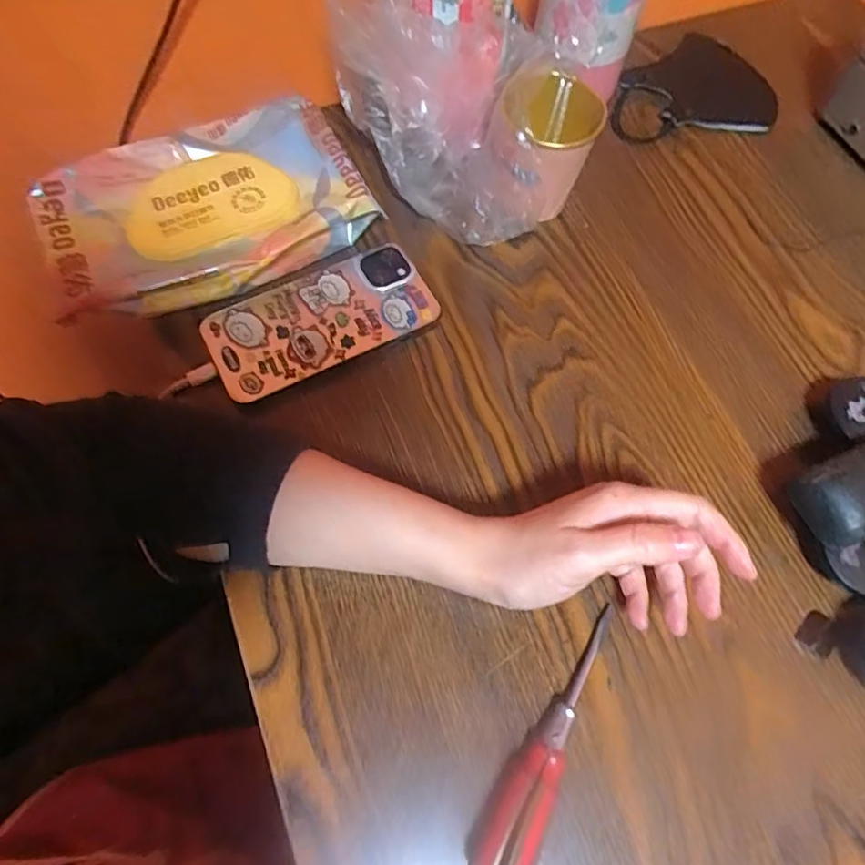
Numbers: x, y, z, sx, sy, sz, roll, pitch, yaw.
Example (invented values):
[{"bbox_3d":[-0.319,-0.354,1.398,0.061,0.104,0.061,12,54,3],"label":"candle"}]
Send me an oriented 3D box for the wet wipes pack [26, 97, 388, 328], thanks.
[{"bbox_3d":[-0.155,-0.153,0.397,0.208,0.047,0.136,-24,69,-9],"label":"wet wipes pack"}]

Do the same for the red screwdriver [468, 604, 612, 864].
[{"bbox_3d":[0.057,0.149,0.283,0.025,0.028,0.136,26,70,11],"label":"red screwdriver"}]

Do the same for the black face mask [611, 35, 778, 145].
[{"bbox_3d":[0.223,-0.296,0.492,0.135,0.009,0.131,1,67,1],"label":"black face mask"}]

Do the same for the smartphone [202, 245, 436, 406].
[{"bbox_3d":[-0.074,-0.074,0.386,0.147,0.018,0.073,-27,69,-10],"label":"smartphone"}]

